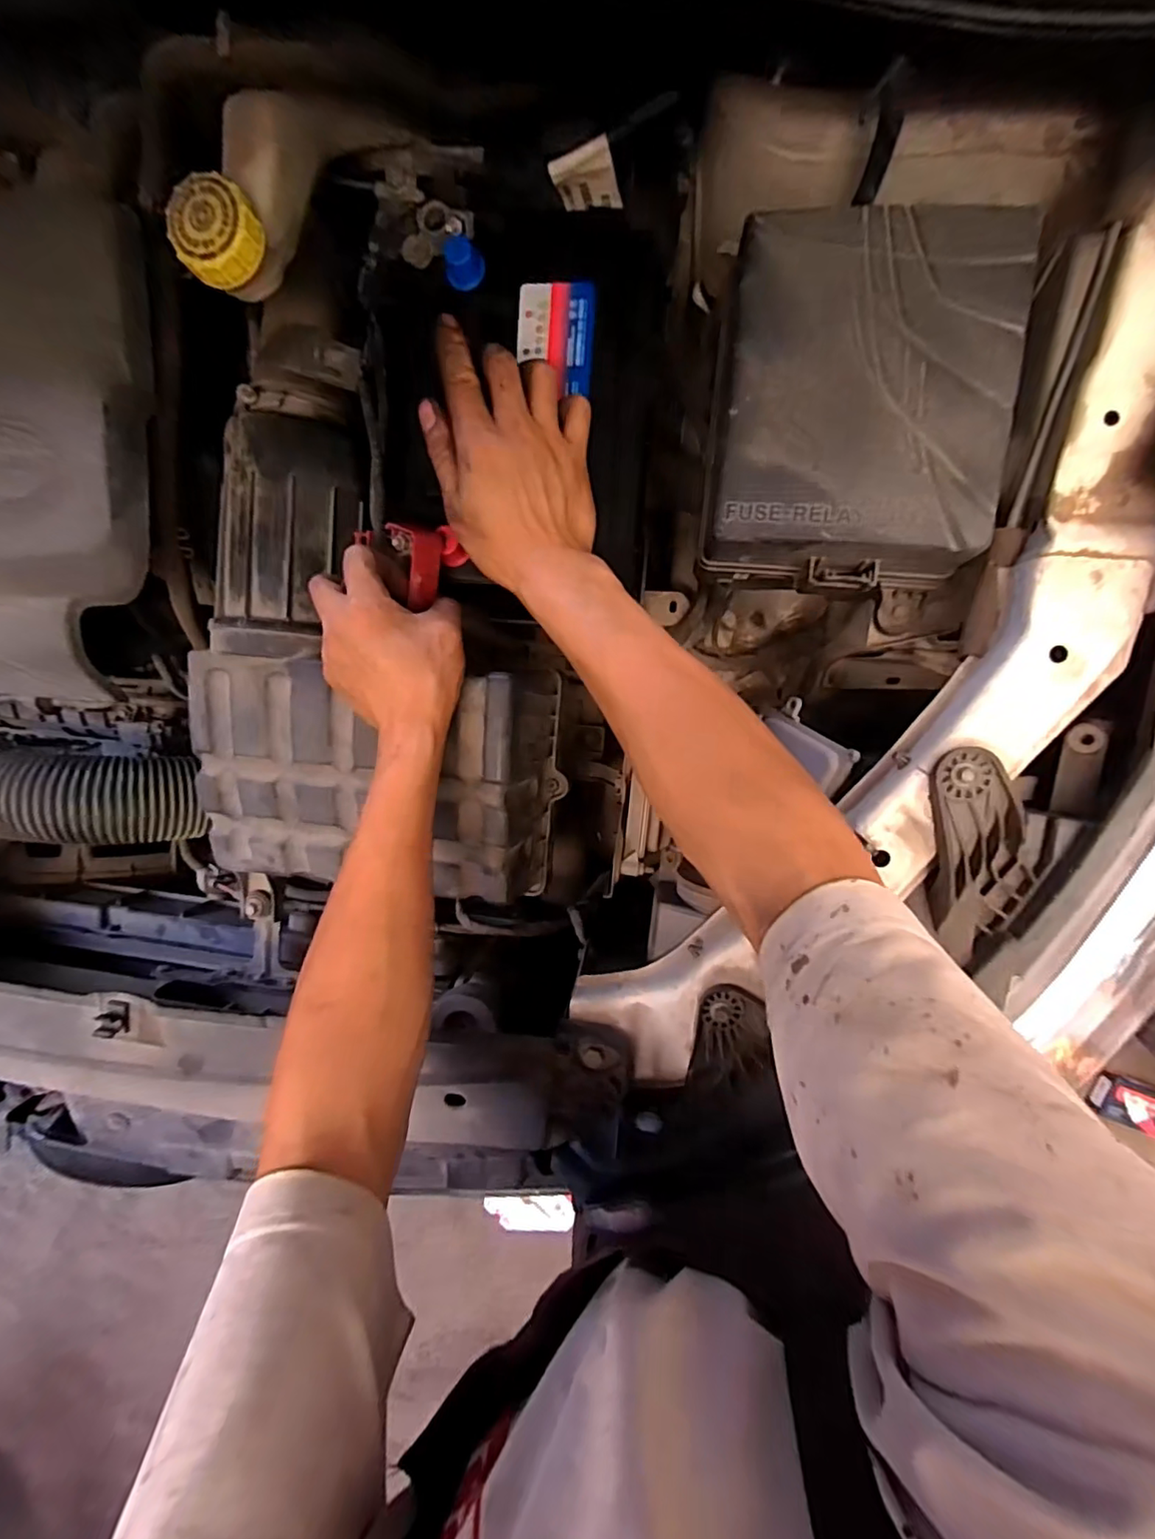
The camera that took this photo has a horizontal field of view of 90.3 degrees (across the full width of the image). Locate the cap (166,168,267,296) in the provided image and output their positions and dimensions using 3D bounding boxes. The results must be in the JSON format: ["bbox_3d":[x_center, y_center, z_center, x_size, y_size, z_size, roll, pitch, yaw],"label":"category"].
[{"bbox_3d":[-0.213,-0.317,0.340,0.051,0.024,0.043,-39,90,10],"label":"cap"}]

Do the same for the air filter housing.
[{"bbox_3d":[-0.158,-0.007,0.473,0.272,0.108,0.188,5,97,7],"label":"air filter housing"}]

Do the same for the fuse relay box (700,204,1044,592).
[{"bbox_3d":[0.165,-0.214,0.350,0.165,0.059,0.197,5,97,7],"label":"fuse relay box"}]

